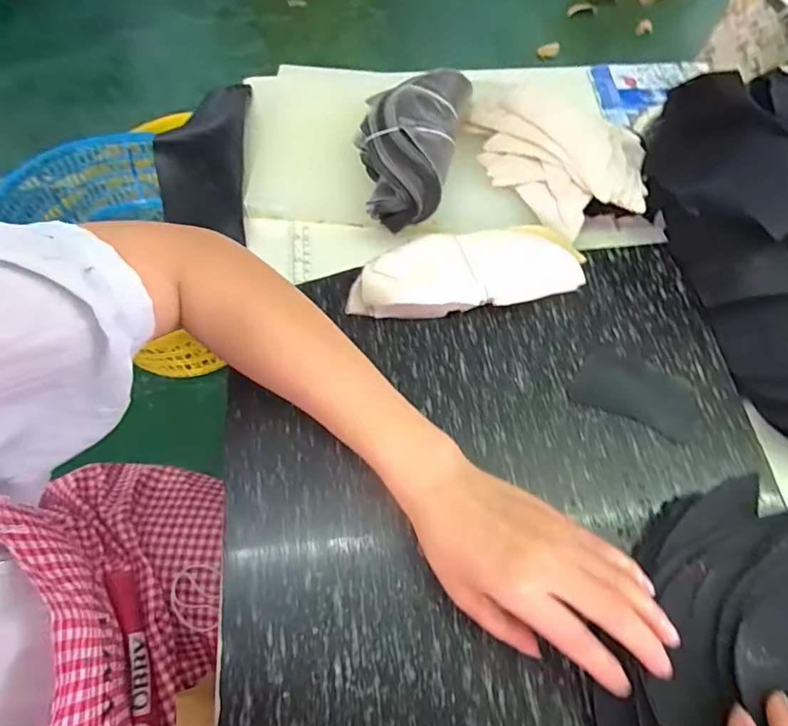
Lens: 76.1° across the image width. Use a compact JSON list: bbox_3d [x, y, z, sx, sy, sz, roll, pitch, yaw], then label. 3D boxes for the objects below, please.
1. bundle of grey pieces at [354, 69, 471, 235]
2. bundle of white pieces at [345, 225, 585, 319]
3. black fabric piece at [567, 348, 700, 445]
[{"bbox_3d":[0.013,-0.203,0.467,0.084,0.059,0.169,12,65,4],"label":"bundle of grey pieces"},{"bbox_3d":[0.059,-0.076,0.419,0.192,0.036,0.065,-9,66,-5],"label":"bundle of white pieces"},{"bbox_3d":[0.192,0.022,0.398,0.095,0.004,0.055,23,67,9],"label":"black fabric piece"}]

